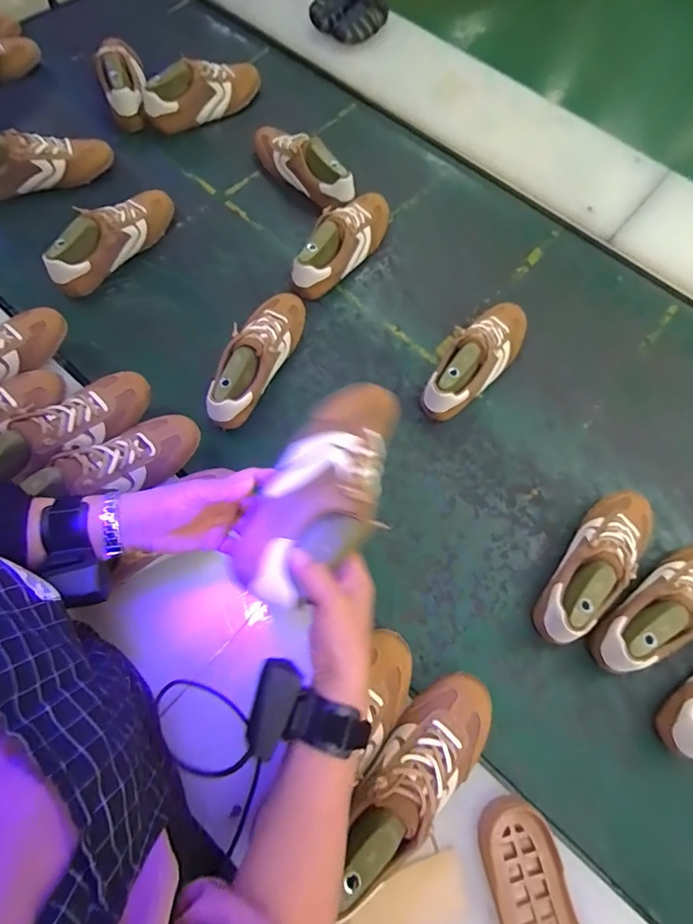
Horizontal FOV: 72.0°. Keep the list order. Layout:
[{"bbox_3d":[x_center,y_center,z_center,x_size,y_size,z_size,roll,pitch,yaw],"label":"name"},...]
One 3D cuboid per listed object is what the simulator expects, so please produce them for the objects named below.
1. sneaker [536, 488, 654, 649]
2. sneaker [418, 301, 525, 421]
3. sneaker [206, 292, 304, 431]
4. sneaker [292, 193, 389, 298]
[{"bbox_3d":[0.348,0.135,0.657,0.082,0.087,0.247,41,72,13],"label":"sneaker"},{"bbox_3d":[0.209,-0.166,0.767,0.089,0.085,0.237,36,71,11],"label":"sneaker"},{"bbox_3d":[-0.138,-0.171,0.751,0.073,0.087,0.259,21,67,3],"label":"sneaker"},{"bbox_3d":[0.000,-0.391,0.845,0.085,0.087,0.255,33,71,10],"label":"sneaker"}]

